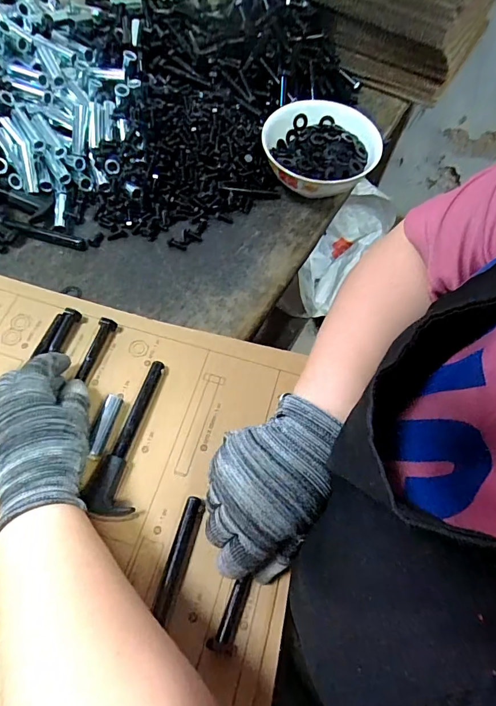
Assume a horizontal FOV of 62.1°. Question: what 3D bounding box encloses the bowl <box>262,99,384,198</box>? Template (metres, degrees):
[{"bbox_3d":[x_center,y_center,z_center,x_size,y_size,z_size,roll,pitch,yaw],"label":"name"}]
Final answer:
[{"bbox_3d":[0.084,-0.232,0.494,0.134,0.063,0.131,1,61,-3],"label":"bowl"}]

